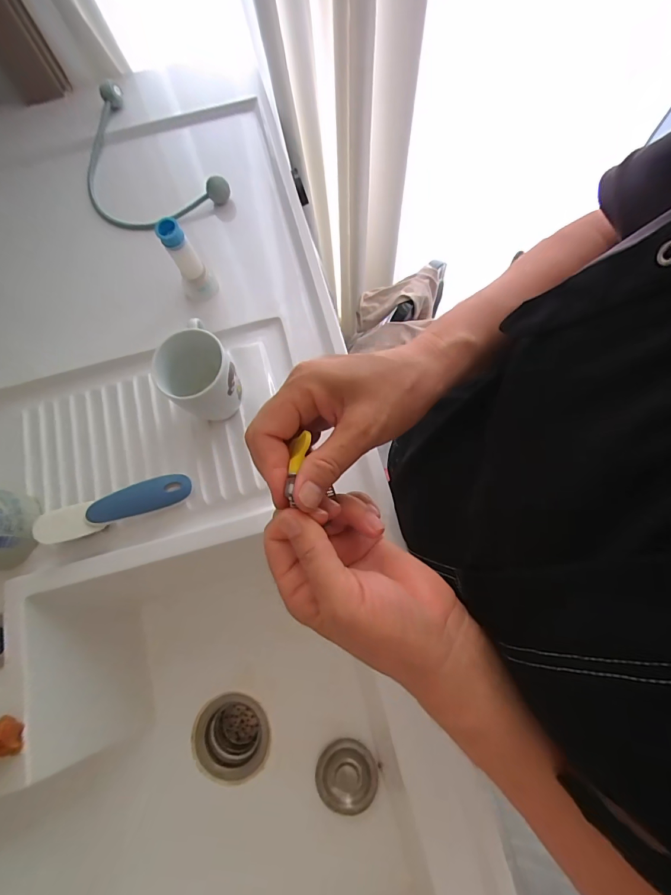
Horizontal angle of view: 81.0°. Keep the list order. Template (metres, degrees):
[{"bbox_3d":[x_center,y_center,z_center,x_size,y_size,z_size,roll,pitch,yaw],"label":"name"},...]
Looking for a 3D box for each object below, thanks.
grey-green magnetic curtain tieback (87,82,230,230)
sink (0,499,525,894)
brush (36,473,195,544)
[{"bbox_3d":[-0.308,-0.419,0.592,0.161,0.047,0.294,-43,77,-10],"label":"grey-green magnetic curtain tieback"},{"bbox_3d":[-0.138,0.395,0.505,0.514,0.283,0.547,-14,73,-2],"label":"sink"},{"bbox_3d":[-0.253,0.069,0.453,0.164,0.026,0.039,-20,74,-4],"label":"brush"}]

